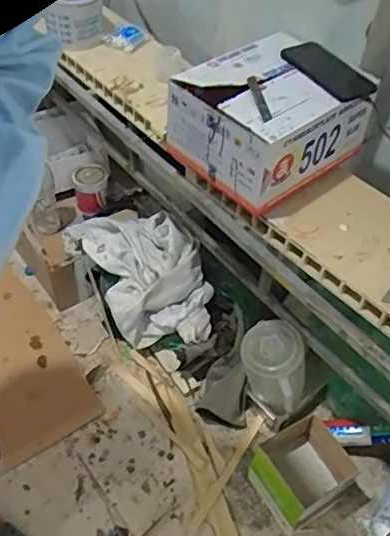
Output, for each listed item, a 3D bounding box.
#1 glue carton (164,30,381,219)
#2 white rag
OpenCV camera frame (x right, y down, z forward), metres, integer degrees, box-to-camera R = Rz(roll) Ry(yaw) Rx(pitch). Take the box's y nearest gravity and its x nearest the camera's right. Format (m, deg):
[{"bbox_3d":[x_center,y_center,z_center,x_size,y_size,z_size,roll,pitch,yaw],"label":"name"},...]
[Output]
[{"bbox_3d":[0.126,-0.260,0.963,0.273,0.161,0.233,-32,58,-29],"label":"glue carton"},{"bbox_3d":[-0.121,0.008,1.321,0.248,0.149,0.411,-18,52,-20],"label":"white rag"}]

